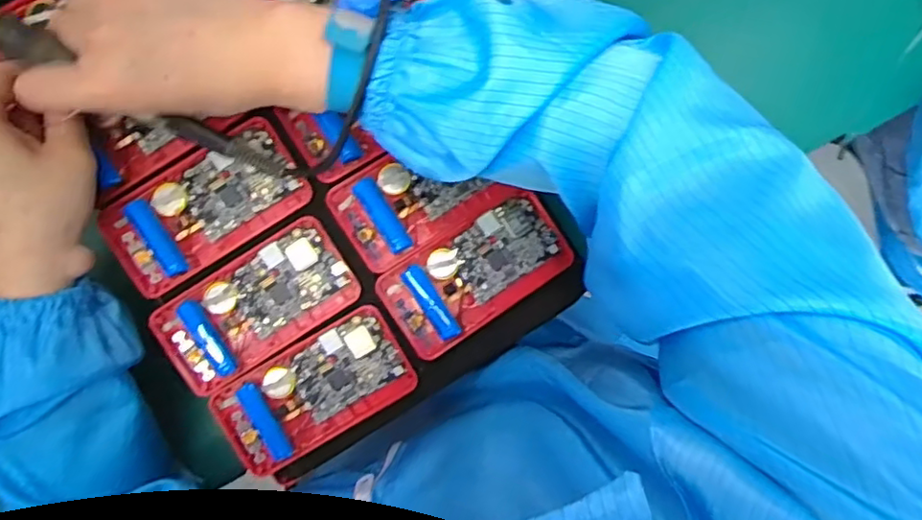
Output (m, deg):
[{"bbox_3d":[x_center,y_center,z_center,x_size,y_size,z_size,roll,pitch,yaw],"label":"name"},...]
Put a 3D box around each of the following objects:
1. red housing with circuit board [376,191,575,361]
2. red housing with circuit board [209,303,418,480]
[{"bbox_3d":[0.011,0.008,0.411,0.121,0.013,0.059,-33,93,-3],"label":"red housing with circuit board"},{"bbox_3d":[-0.093,0.084,0.403,0.120,0.013,0.063,-30,93,-3],"label":"red housing with circuit board"}]

